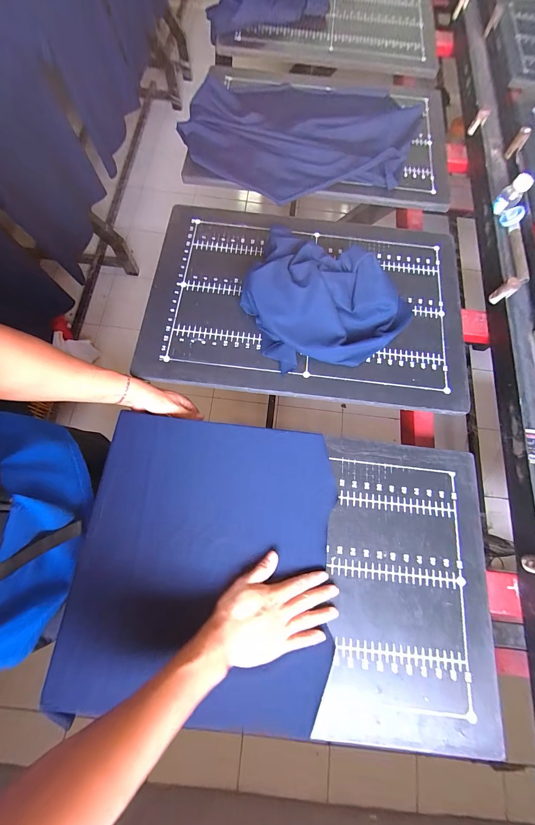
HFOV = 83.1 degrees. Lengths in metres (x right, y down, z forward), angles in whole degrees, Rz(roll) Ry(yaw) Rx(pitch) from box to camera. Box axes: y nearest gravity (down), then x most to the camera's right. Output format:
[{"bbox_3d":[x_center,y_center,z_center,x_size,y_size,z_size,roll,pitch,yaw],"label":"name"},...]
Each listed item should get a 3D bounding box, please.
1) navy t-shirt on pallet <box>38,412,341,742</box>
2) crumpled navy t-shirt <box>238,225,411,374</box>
[{"bbox_3d":[-0.092,0.207,0.443,0.362,0.026,0.393,7,72,1],"label":"navy t-shirt on pallet"},{"bbox_3d":[0.101,-0.188,0.533,0.296,0.078,0.238,24,73,6],"label":"crumpled navy t-shirt"}]

